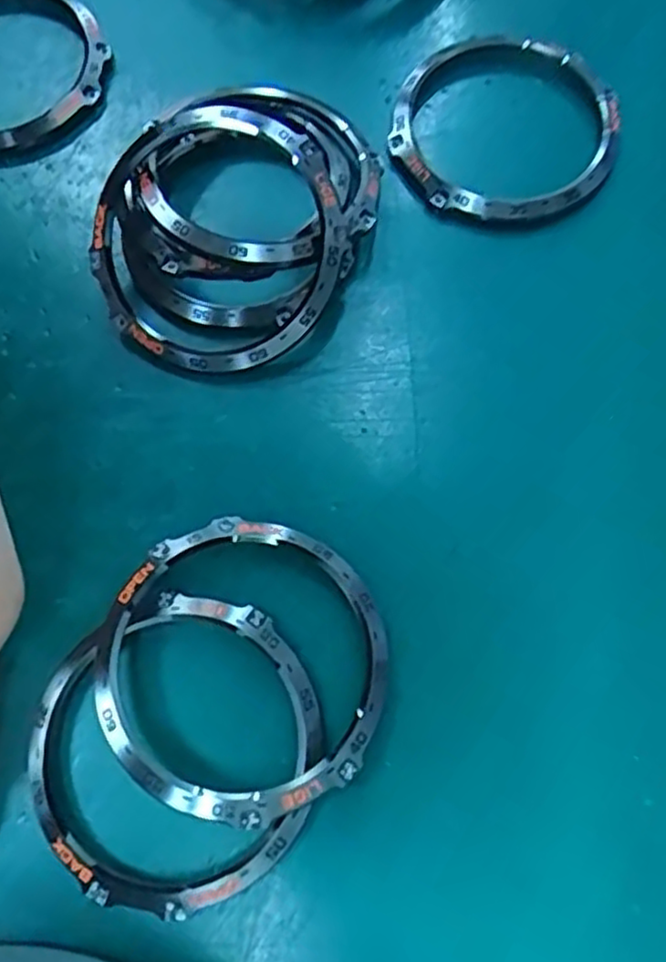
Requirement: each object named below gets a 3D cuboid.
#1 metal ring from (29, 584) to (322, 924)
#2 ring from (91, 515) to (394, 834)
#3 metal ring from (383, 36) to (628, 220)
[{"bbox_3d":[-0.025,0.043,0.114,0.046,0.004,0.046,0,72,0],"label":"metal ring"},{"bbox_3d":[-0.014,0.029,0.116,0.047,0.006,0.047,0,72,0],"label":"ring"},{"bbox_3d":[0.036,-0.076,0.148,0.046,0.010,0.046,0,72,0],"label":"metal ring"}]

